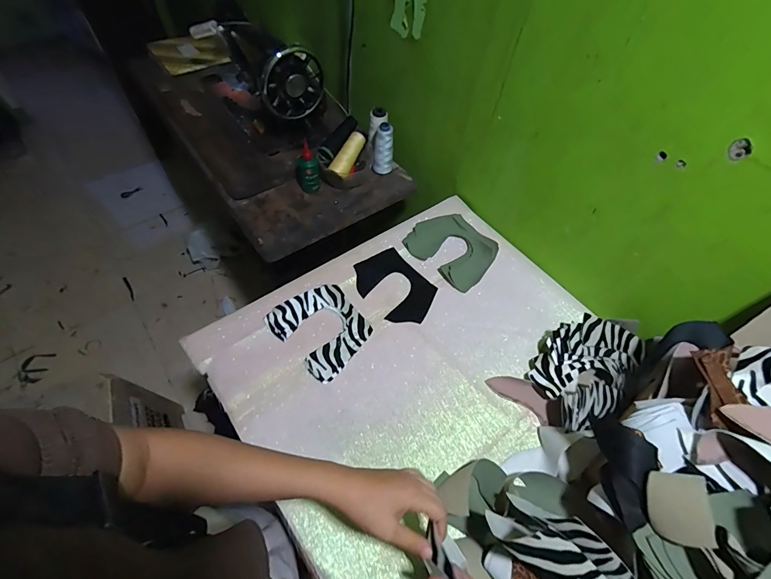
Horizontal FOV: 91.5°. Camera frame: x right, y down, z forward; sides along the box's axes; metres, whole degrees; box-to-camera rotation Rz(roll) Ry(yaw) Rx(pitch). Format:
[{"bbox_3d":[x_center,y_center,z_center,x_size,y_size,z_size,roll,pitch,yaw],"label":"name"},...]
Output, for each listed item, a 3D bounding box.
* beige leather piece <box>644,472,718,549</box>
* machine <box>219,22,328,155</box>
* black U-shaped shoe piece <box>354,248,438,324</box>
[{"bbox_3d":[0.286,0.212,0.366,0.051,0.006,0.061,-17,47,44],"label":"beige leather piece"},{"bbox_3d":[-0.284,-0.493,0.885,0.186,0.231,0.321,-26,61,-18],"label":"machine"},{"bbox_3d":[0.018,-0.004,0.702,0.113,0.010,0.155,-37,70,-25],"label":"black U-shaped shoe piece"}]

